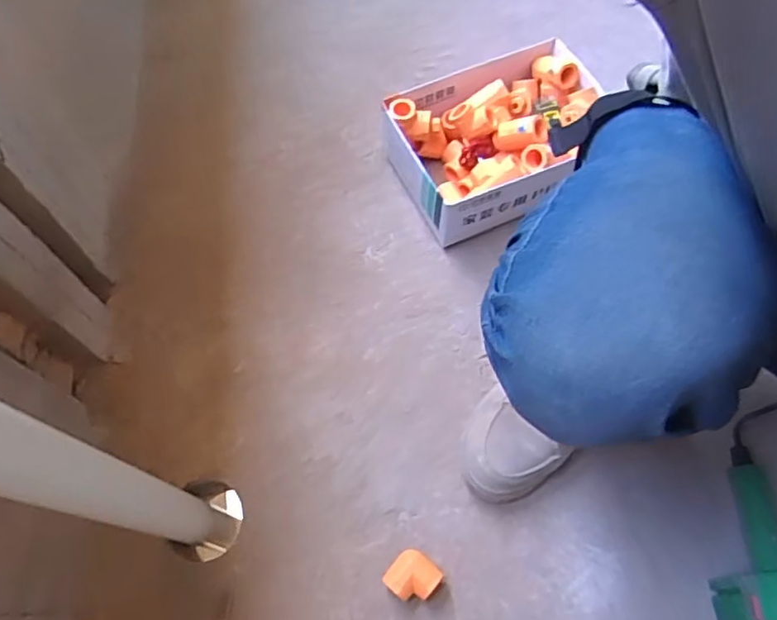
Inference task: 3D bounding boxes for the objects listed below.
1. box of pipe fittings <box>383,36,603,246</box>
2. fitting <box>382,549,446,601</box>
[{"bbox_3d":[0.151,-0.232,0.851,0.275,0.119,0.200,-26,67,-10],"label":"box of pipe fittings"},{"bbox_3d":[0.026,0.288,0.657,0.051,0.038,0.047,37,71,17],"label":"fitting"}]

